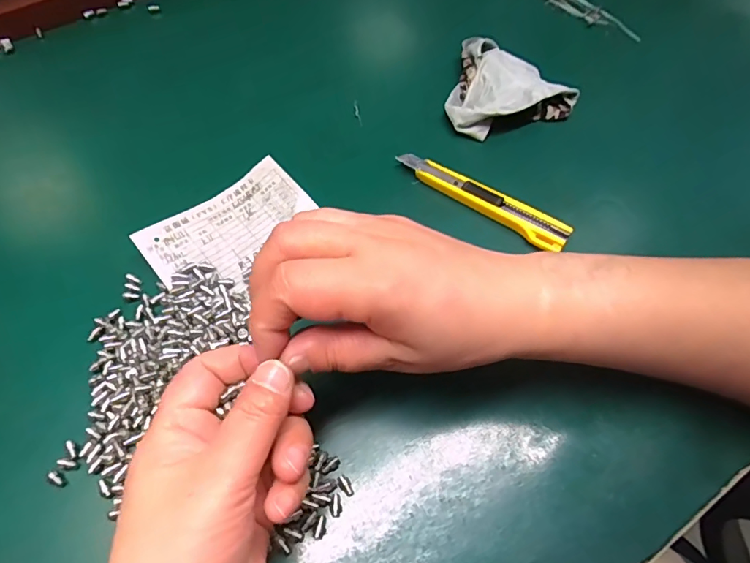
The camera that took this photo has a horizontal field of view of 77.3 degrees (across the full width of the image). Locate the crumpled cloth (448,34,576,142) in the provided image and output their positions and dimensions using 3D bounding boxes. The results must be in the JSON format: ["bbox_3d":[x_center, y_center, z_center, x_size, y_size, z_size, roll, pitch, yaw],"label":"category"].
[{"bbox_3d":[0.100,-0.163,0.384,0.102,0.025,0.097,-15,60,-8],"label":"crumpled cloth"}]

